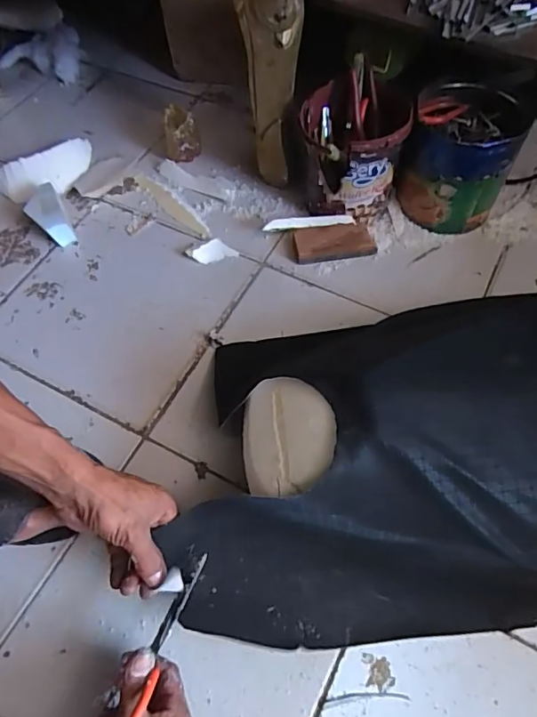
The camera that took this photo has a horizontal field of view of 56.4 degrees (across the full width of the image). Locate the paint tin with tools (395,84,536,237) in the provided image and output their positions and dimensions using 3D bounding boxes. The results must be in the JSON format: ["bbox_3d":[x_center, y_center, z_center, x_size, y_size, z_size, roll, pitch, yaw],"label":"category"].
[{"bbox_3d":[0.271,-0.285,0.724,0.147,0.149,0.146,19,63,12],"label":"paint tin with tools"}]

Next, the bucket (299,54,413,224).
[{"bbox_3d":[0.119,-0.294,0.723,0.144,0.166,0.145,7,61,6],"label":"bucket"}]

